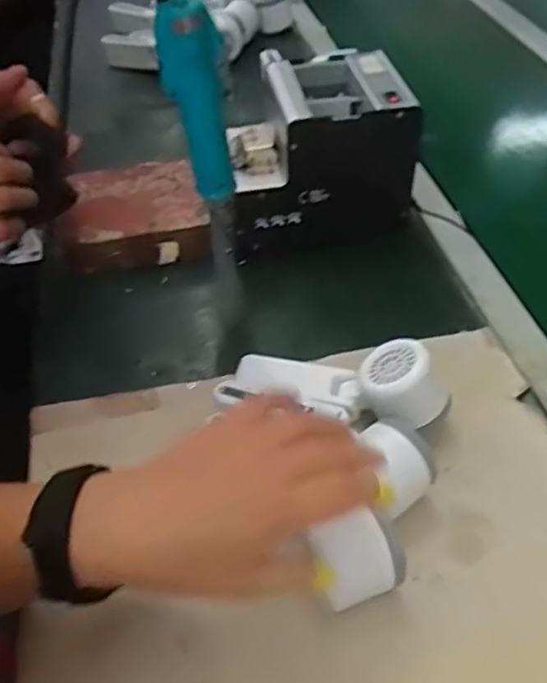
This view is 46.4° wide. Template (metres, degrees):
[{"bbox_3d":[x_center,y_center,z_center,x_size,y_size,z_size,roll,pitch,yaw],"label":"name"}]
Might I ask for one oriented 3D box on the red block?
[{"bbox_3d":[-0.144,-0.129,0.677,0.148,0.064,0.125,-5,46,-4],"label":"red block"}]

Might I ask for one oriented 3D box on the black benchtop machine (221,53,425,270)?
[{"bbox_3d":[0.036,-0.176,0.645,0.190,0.160,0.133,-9,46,-8],"label":"black benchtop machine"}]

